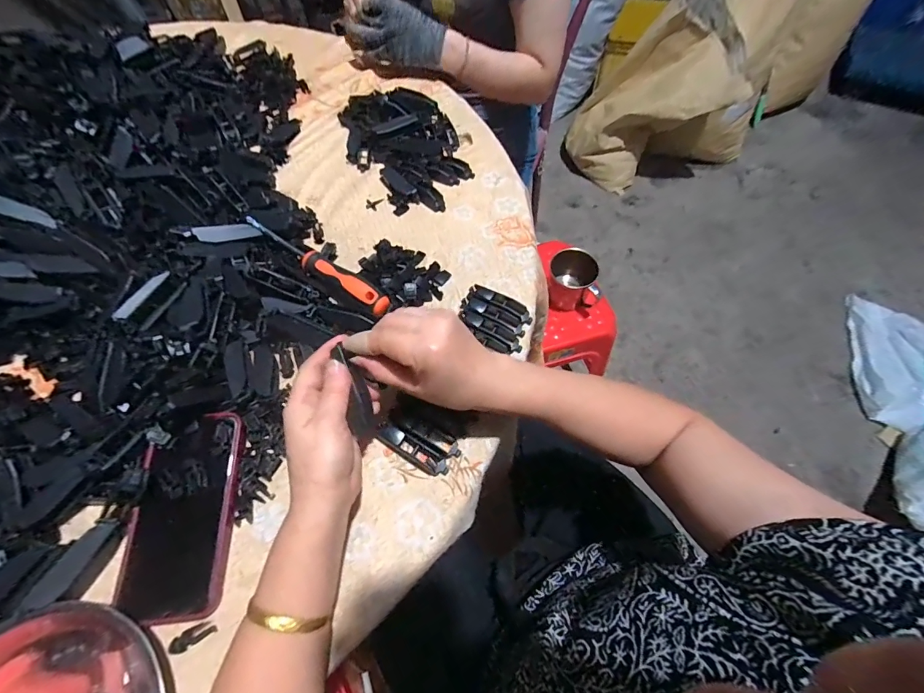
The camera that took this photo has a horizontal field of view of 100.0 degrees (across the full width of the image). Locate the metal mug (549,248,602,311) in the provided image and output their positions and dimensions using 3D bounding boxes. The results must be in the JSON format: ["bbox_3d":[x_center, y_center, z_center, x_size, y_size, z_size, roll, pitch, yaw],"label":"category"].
[{"bbox_3d":[0.223,-0.134,0.782,0.101,0.082,0.102,8,64,5],"label":"metal mug"}]

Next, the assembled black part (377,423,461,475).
[{"bbox_3d":[-0.040,0.089,0.363,0.072,0.017,0.038,27,67,13],"label":"assembled black part"}]

